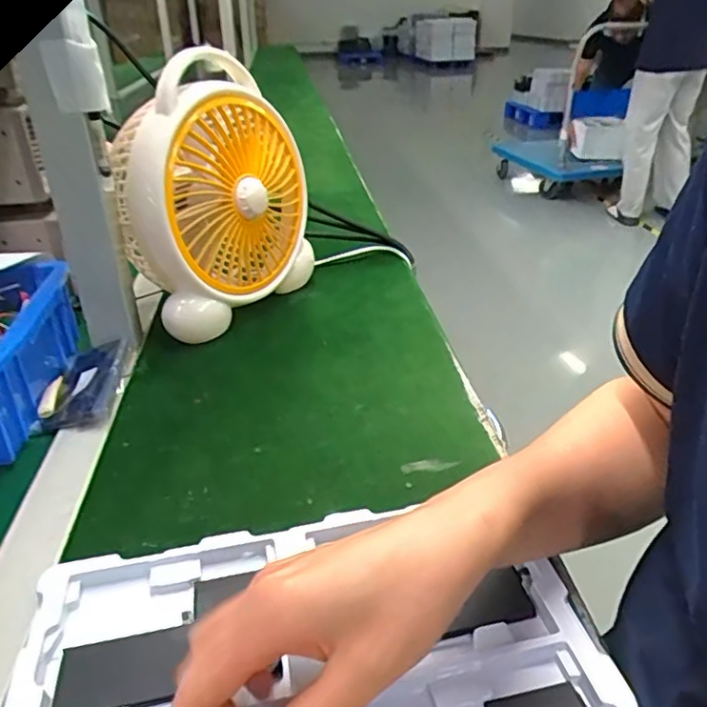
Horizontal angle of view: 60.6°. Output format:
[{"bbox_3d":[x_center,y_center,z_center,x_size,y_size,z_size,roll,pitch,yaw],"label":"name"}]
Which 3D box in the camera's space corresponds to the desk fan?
[{"bbox_3d":[-0.139,-0.159,0.612,0.091,0.245,0.196,14,33,26],"label":"desk fan"}]

